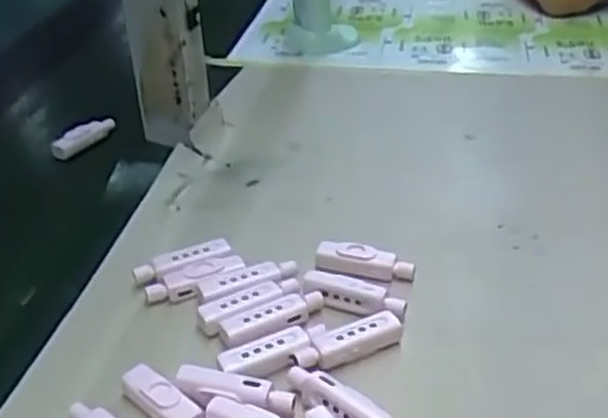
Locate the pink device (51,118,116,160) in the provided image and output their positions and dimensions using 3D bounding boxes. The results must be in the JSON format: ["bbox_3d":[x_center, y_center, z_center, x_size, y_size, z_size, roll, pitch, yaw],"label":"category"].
[{"bbox_3d":[-0.174,-0.057,0.601,0.021,0.012,0.053,24,39,32],"label":"pink device"}]

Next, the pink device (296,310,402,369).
[{"bbox_3d":[0.022,0.063,0.377,0.054,0.008,0.015,-15,34,-18],"label":"pink device"}]

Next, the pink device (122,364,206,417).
[{"bbox_3d":[-0.062,0.091,0.351,0.057,0.011,0.017,24,41,35],"label":"pink device"}]

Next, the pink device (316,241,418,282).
[{"bbox_3d":[0.034,0.030,0.433,0.056,0.014,0.011,7,34,15],"label":"pink device"}]

